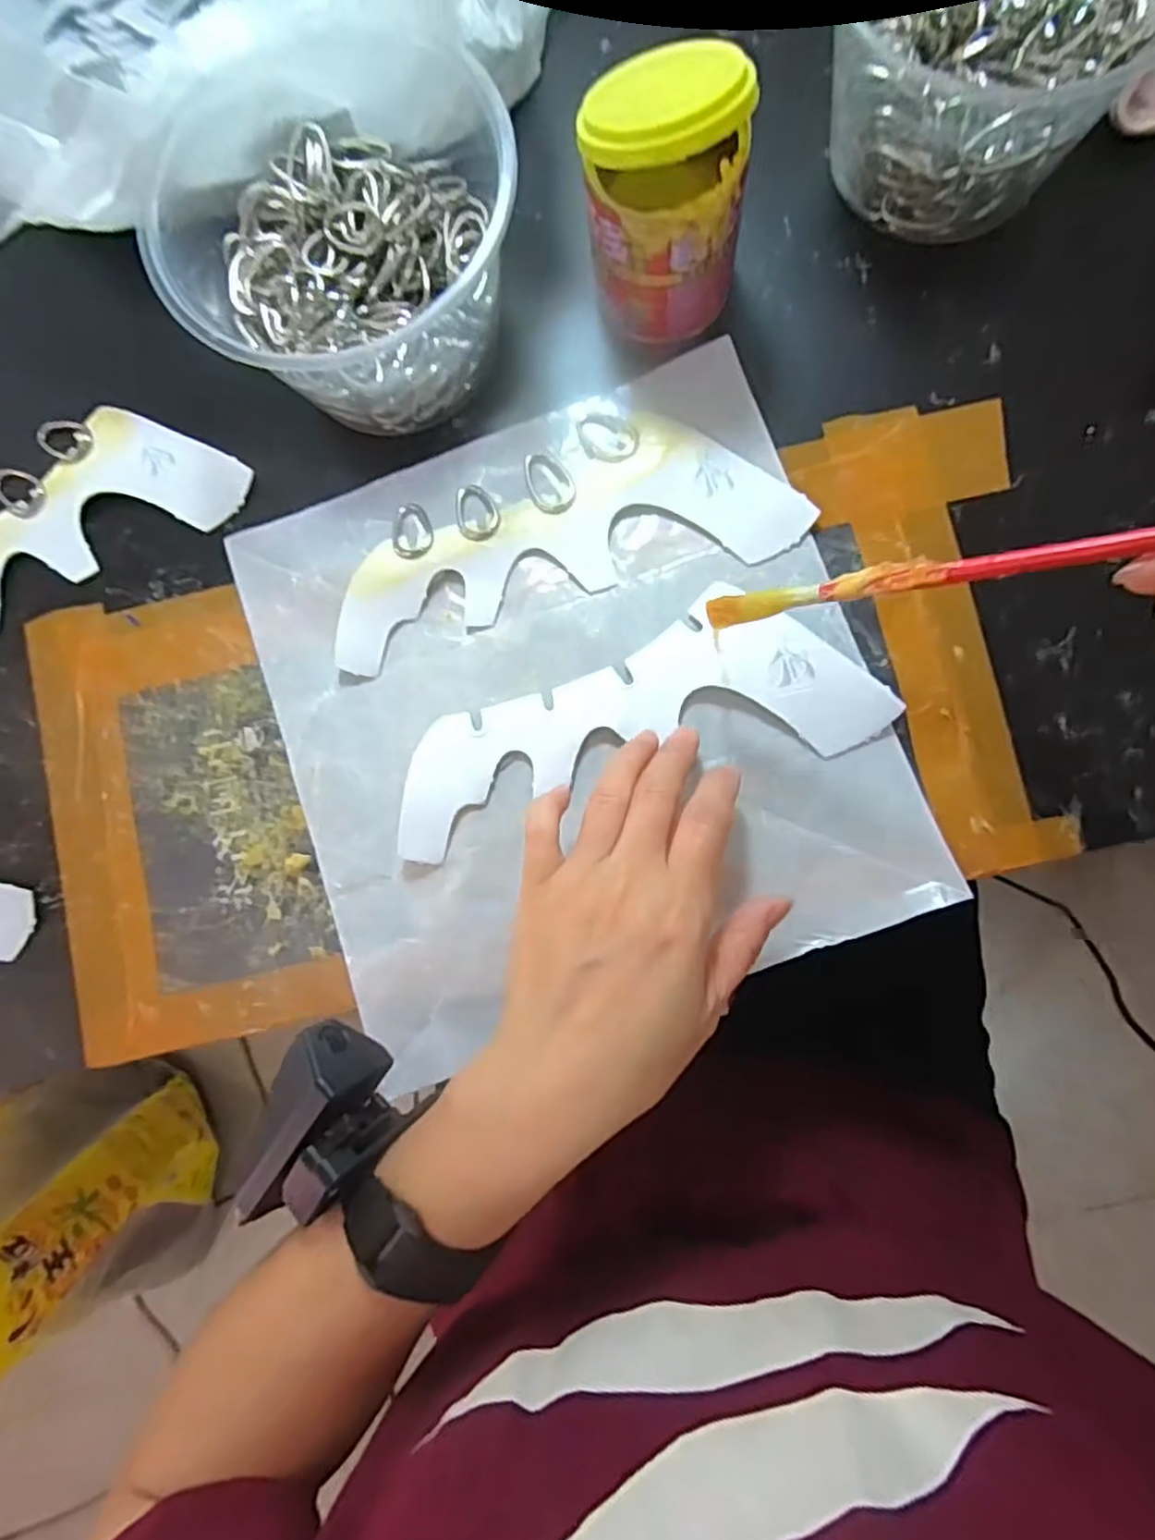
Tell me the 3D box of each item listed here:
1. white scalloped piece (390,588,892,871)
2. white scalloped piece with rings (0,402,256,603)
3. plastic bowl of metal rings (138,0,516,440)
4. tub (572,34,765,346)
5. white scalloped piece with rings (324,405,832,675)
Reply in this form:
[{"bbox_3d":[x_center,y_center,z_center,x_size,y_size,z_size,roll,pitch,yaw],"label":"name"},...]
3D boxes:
[{"bbox_3d":[0.022,-0.025,0.319,0.214,0.011,0.077,-16,80,5],"label":"white scalloped piece"},{"bbox_3d":[-0.272,-0.116,0.358,0.217,0.011,0.081,-30,82,2],"label":"white scalloped piece with rings"},{"bbox_3d":[-0.100,-0.235,0.311,0.147,0.085,0.144,-1,84,6],"label":"plastic bowl of metal rings"},{"bbox_3d":[0.037,-0.233,0.300,0.061,0.085,0.057,-1,84,6],"label":"tub"},{"bbox_3d":[-0.012,-0.108,0.332,0.214,0.006,0.085,-20,83,4],"label":"white scalloped piece with rings"}]

